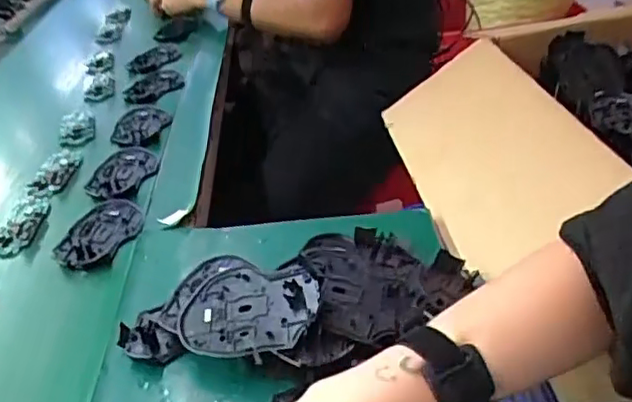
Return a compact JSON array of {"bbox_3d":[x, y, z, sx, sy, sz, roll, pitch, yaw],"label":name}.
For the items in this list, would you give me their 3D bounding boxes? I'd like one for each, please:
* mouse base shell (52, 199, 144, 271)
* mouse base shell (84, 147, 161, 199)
[{"bbox_3d":[-0.227,0.034,0.662,0.069,0.012,0.110,8,36,19],"label":"mouse base shell"},{"bbox_3d":[-0.233,-0.036,0.760,0.069,0.008,0.110,5,35,16],"label":"mouse base shell"}]

